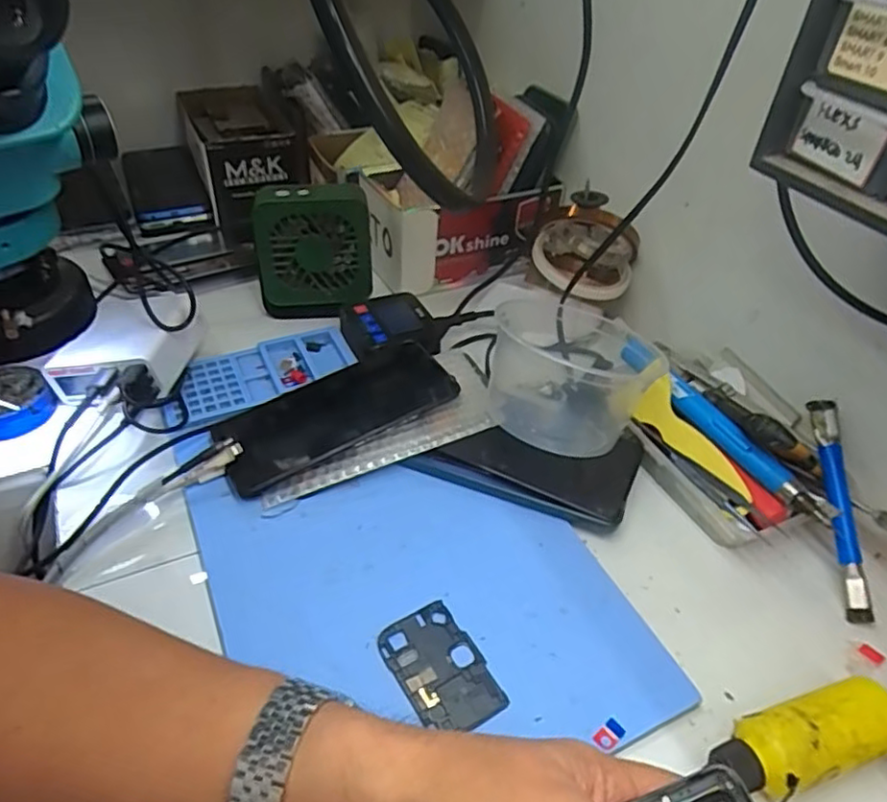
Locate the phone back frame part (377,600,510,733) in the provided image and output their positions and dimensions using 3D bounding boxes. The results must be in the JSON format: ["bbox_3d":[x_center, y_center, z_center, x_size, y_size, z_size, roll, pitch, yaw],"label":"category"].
[{"bbox_3d":[-0.002,0.143,0.340,0.045,0.005,0.067,-21,47,-26],"label":"phone back frame part"}]

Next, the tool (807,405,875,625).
[{"bbox_3d":[0.255,0.067,0.410,0.016,0.012,0.141,1,72,-1],"label":"tool"}]

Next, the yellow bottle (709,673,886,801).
[{"bbox_3d":[0.181,0.172,0.321,0.096,0.040,0.034,-10,43,-16],"label":"yellow bottle"}]

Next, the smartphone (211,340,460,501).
[{"bbox_3d":[-0.074,0.005,0.455,0.168,0.010,0.075,-25,44,-19],"label":"smartphone"}]

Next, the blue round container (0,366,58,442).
[{"bbox_3d":[-0.321,-0.001,0.470,0.061,0.026,0.061,2,41,-2],"label":"blue round container"}]

